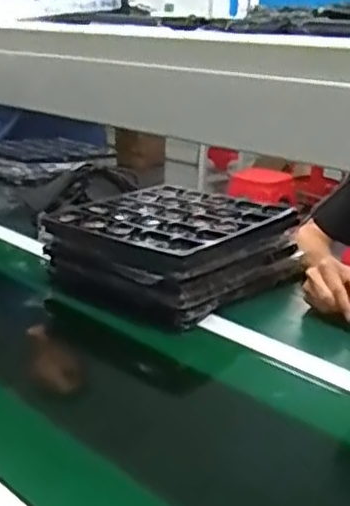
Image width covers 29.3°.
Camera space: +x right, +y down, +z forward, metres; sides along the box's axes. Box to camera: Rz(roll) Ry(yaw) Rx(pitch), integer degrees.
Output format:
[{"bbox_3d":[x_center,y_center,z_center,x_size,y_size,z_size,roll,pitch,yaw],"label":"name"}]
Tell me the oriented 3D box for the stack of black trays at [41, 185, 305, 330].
[{"bbox_3d":[0.001,-0.012,1.152,0.316,0.106,0.357,19,26,40],"label":"stack of black trays"}]

